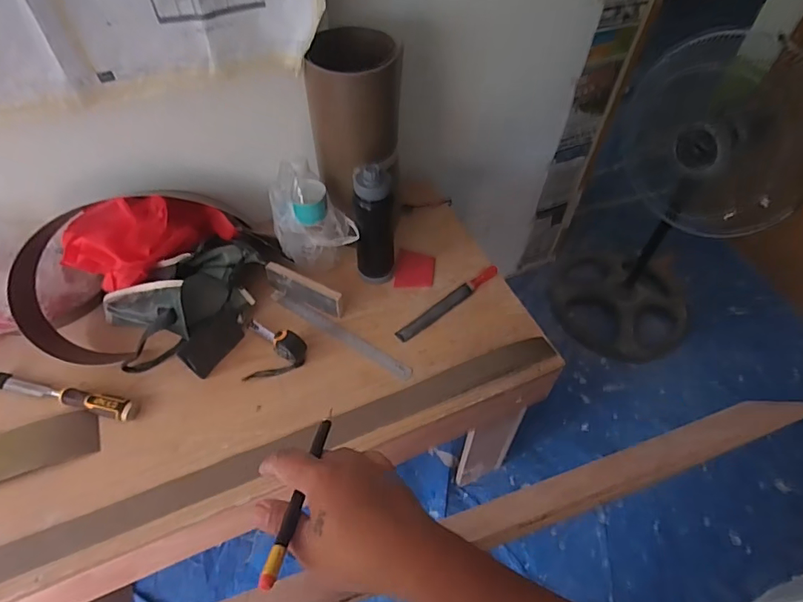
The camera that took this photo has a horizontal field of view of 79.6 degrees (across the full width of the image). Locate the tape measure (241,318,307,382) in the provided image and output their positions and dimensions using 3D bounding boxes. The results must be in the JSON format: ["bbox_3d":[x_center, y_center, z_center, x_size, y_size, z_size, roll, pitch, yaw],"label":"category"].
[{"bbox_3d":[-0.237,0.073,0.900,0.117,0.050,0.125,-3,52,-5],"label":"tape measure"}]

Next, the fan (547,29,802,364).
[{"bbox_3d":[0.836,-0.312,1.486,0.478,0.907,0.512,26,56,17],"label":"fan"}]

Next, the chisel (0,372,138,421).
[{"bbox_3d":[-0.596,0.160,0.843,0.278,0.024,0.035,12,53,7],"label":"chisel"}]

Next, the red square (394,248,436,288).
[{"bbox_3d":[0.030,-0.067,1.049,0.084,0.008,0.101,6,52,2],"label":"red square"}]

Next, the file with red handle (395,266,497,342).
[{"bbox_3d":[0.098,-0.001,1.001,0.268,0.020,0.030,-34,61,-25],"label":"file with red handle"}]

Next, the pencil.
[{"bbox_3d":[-0.074,0.138,0.363,0.012,0.006,0.152,8,31,3],"label":"pencil"}]

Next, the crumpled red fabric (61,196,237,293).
[{"bbox_3d":[-0.458,-0.114,0.897,0.273,0.107,0.117,-15,54,-14],"label":"crumpled red fabric"}]

